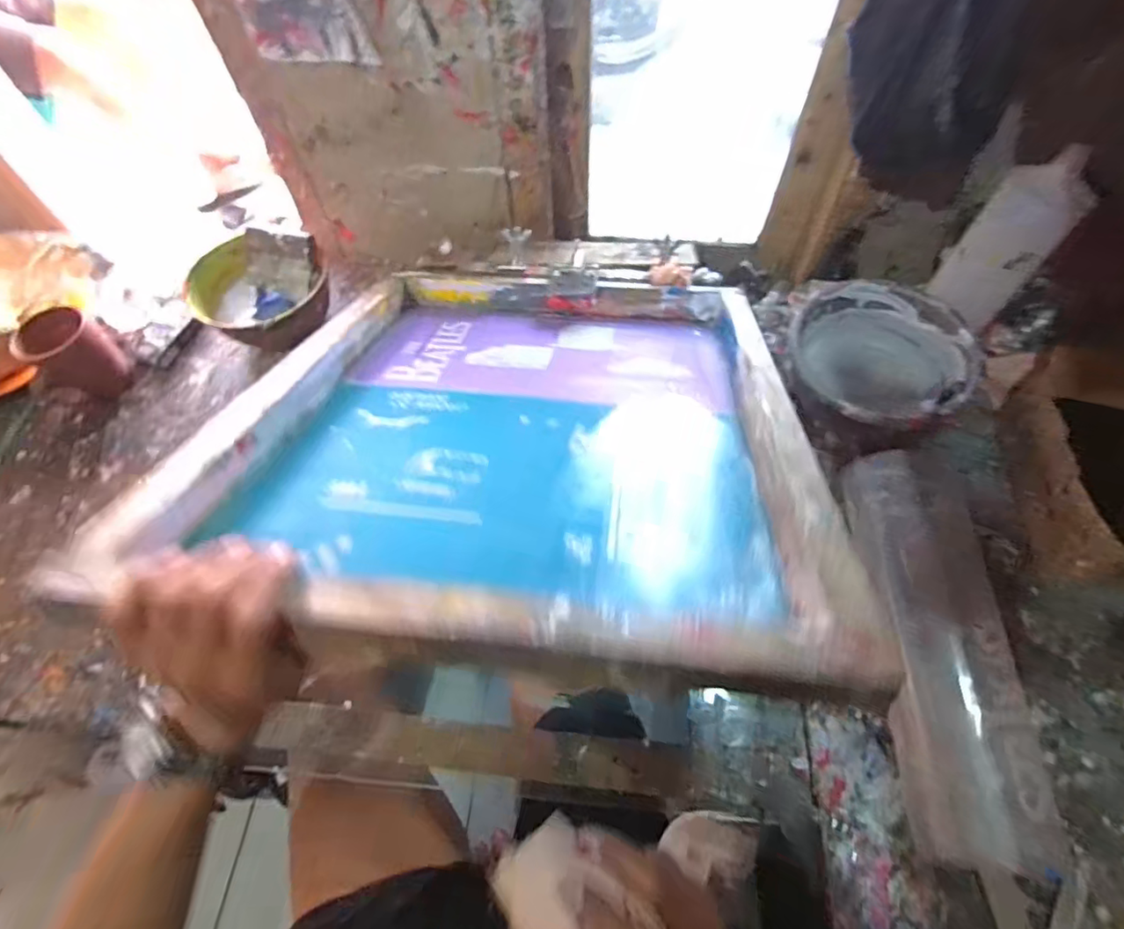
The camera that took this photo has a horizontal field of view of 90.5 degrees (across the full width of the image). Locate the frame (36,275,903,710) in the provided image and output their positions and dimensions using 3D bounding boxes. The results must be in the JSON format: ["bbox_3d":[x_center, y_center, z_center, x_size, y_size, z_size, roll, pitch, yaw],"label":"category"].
[{"bbox_3d":[-0.028,-0.060,0.501,0.433,0.047,0.533,5,37,5],"label":"frame"}]

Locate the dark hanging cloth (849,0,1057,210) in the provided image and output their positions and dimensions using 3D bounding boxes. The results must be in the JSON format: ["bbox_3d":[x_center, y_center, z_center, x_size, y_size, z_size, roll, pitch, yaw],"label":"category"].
[{"bbox_3d":[0.364,-0.412,0.531,0.055,0.246,0.185,-19,61,-9],"label":"dark hanging cloth"}]

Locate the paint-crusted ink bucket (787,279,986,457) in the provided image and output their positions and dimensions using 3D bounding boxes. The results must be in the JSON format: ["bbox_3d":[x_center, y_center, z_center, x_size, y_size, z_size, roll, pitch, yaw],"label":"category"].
[{"bbox_3d":[0.360,-0.111,0.649,0.193,0.085,0.212,-15,61,-6],"label":"paint-crusted ink bucket"}]

